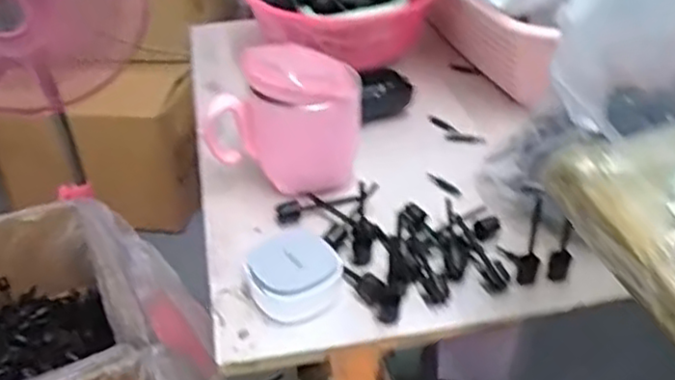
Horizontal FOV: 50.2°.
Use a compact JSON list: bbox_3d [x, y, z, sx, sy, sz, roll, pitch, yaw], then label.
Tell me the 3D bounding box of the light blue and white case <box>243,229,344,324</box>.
[{"bbox_3d":[-0.028,0.053,0.449,0.053,0.028,0.047,-16,39,-19],"label":"light blue and white case"}]

